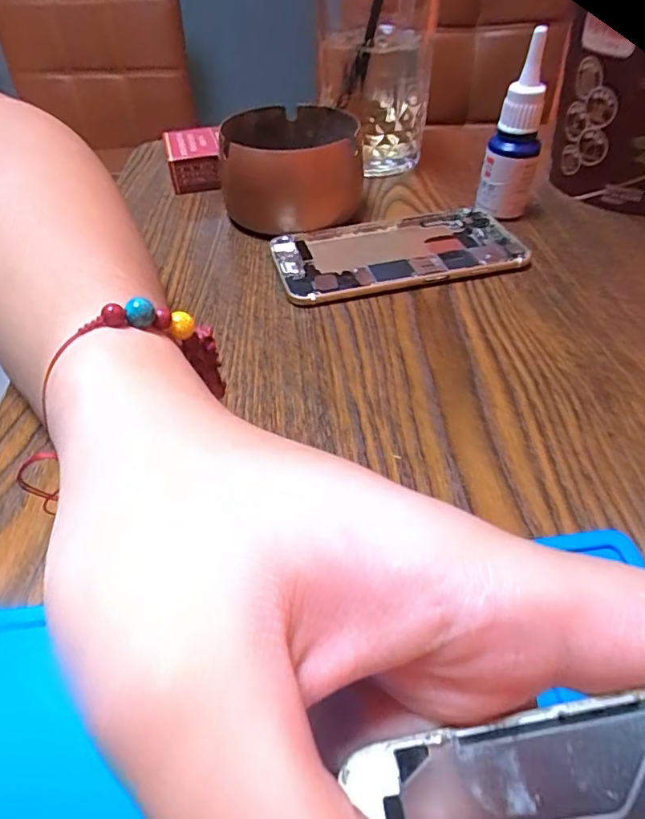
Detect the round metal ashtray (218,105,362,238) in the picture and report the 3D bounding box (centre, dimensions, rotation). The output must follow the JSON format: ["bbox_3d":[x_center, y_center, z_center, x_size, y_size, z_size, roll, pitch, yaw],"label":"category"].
[{"bbox_3d":[-0.018,-0.152,0.318,0.082,0.050,0.103,2,47,2],"label":"round metal ashtray"}]

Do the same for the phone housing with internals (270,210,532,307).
[{"bbox_3d":[0.042,-0.088,0.287,0.134,0.006,0.066,-12,48,-10],"label":"phone housing with internals"}]

